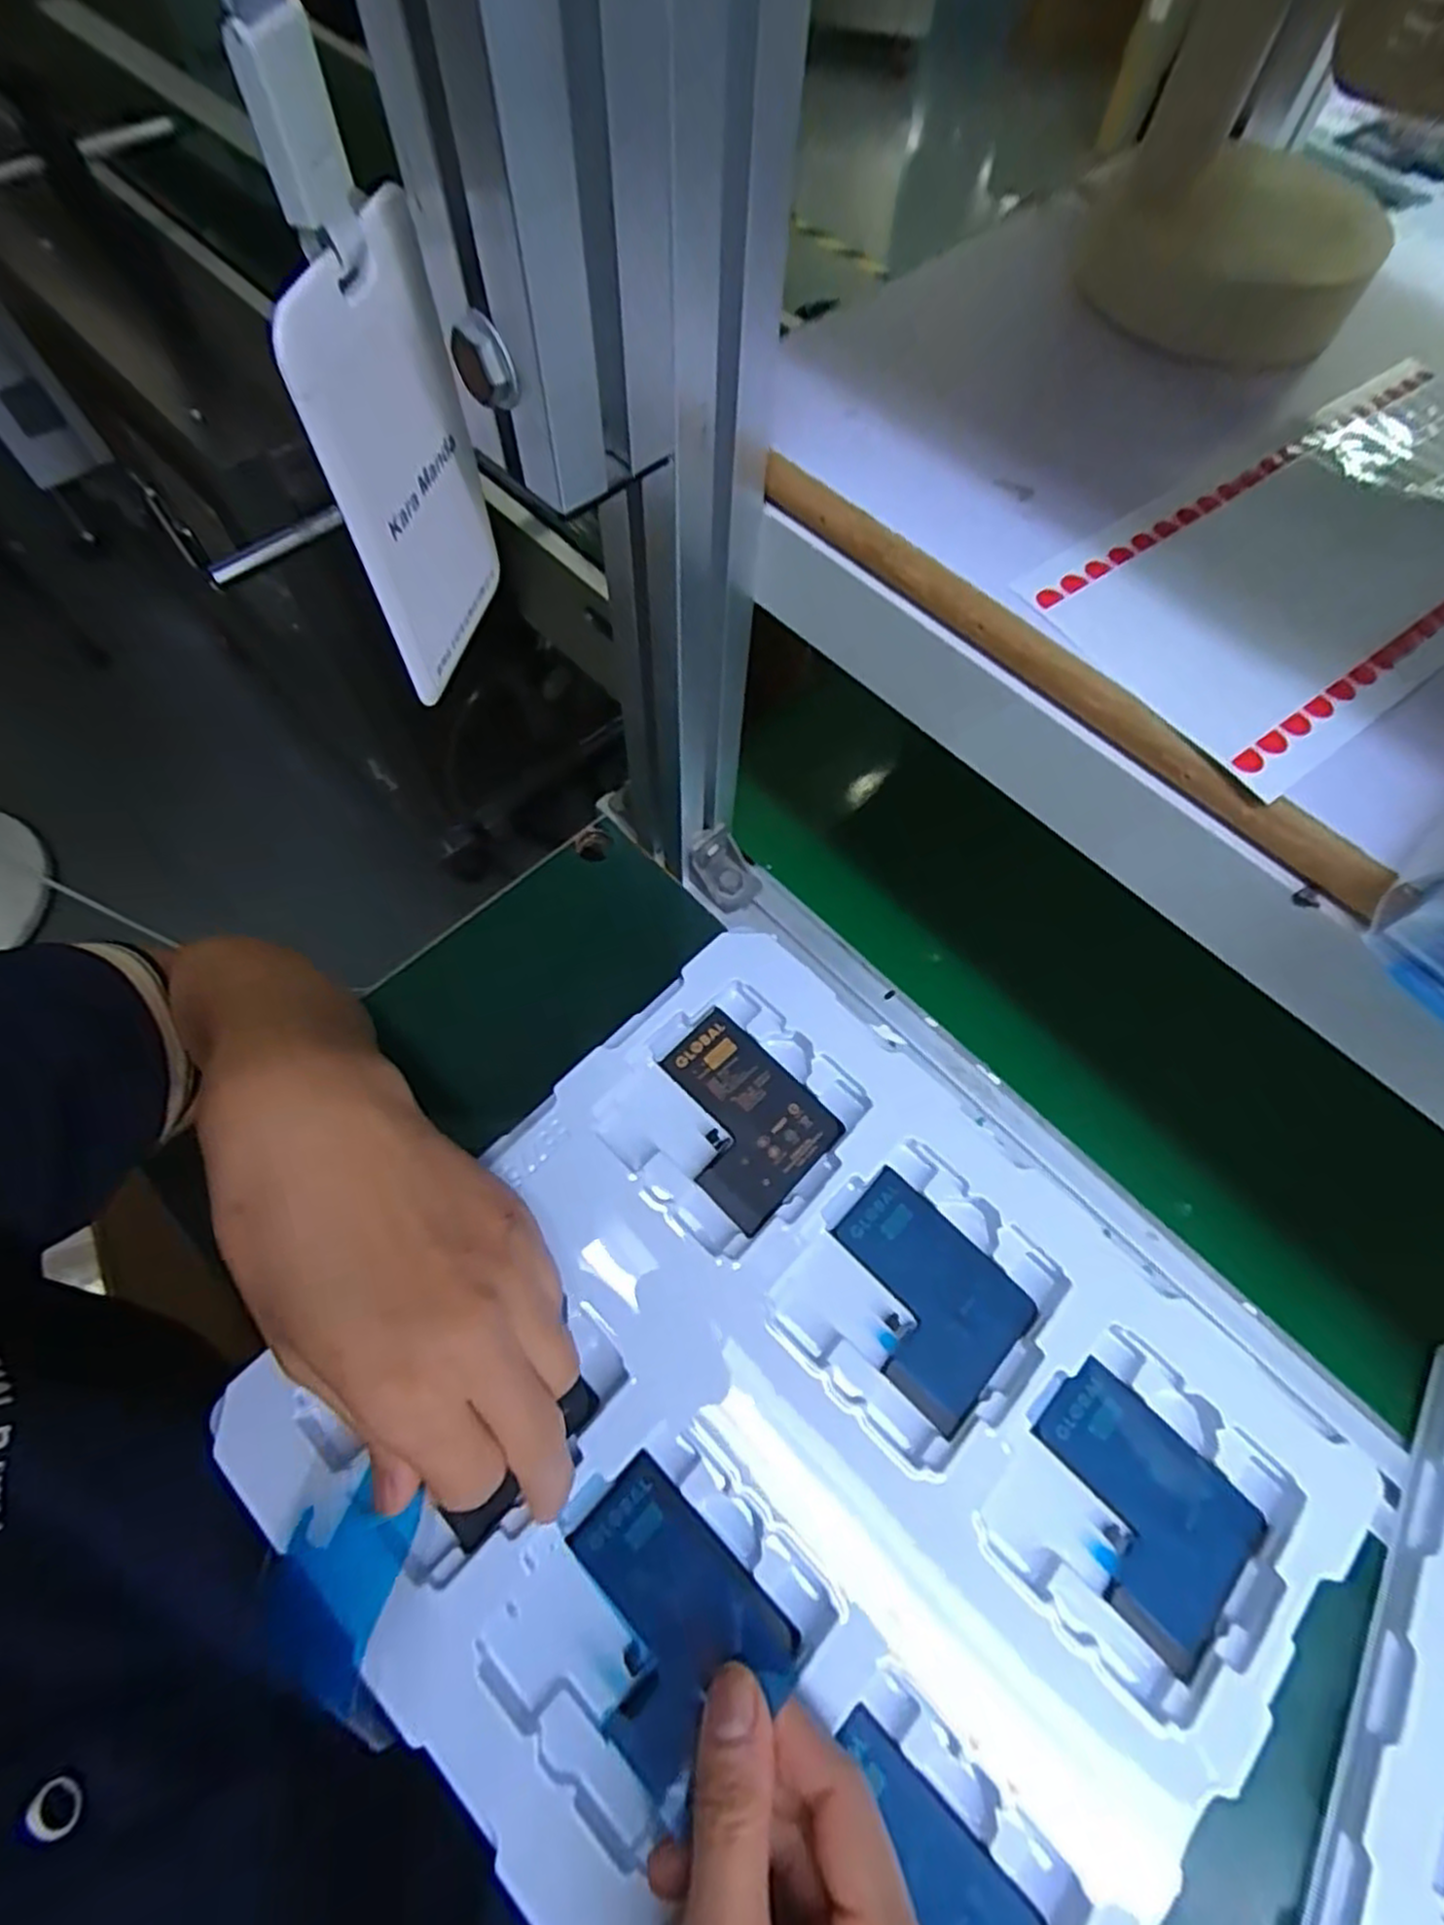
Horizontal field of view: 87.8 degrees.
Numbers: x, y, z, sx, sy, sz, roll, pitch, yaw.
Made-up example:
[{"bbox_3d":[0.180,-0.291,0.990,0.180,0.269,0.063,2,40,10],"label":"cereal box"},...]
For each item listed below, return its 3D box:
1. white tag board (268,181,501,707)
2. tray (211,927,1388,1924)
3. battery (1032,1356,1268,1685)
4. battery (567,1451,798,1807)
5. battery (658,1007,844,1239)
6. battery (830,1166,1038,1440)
[{"bbox_3d":[-0.085,-0.131,0.206,0.006,0.101,0.064,16,67,4],"label":"white tag board"},{"bbox_3d":[0.030,0.171,0.270,0.314,0.024,0.284,42,74,12],"label":"tray"},{"bbox_3d":[0.148,0.195,0.269,0.078,0.005,0.059,43,71,15],"label":"battery"},{"bbox_3d":[-0.020,0.223,0.252,0.081,0.004,0.060,43,74,13],"label":"battery"},{"bbox_3d":[0.005,0.065,0.319,0.077,0.006,0.060,43,71,15],"label":"battery"},{"bbox_3d":[0.077,0.130,0.295,0.060,0.005,0.078,-41,74,-18],"label":"battery"}]

